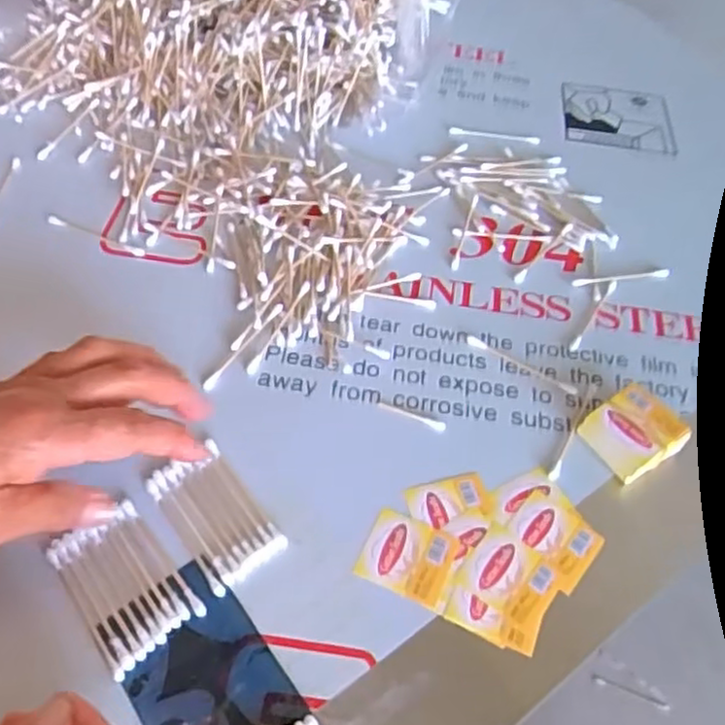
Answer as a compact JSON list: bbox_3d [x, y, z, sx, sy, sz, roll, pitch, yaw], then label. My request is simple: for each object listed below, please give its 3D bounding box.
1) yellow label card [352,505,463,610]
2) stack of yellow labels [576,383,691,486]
[{"bbox_3d":[0.022,0.095,0.353,0.042,0.004,0.038,21,53,10],"label":"yellow label card"},{"bbox_3d":[0.152,0.040,0.400,0.045,0.021,0.042,-25,59,-23],"label":"stack of yellow labels"}]

